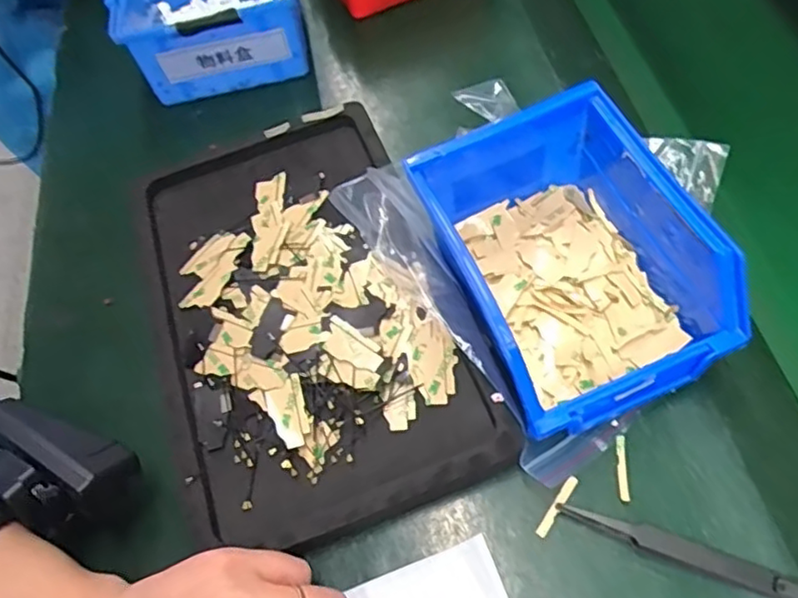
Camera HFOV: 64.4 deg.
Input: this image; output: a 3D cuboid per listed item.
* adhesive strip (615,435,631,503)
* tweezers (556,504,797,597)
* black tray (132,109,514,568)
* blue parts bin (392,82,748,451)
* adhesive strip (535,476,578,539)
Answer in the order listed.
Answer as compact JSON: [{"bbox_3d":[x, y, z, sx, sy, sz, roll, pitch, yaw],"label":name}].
[{"bbox_3d":[0.104,0.078,0.293,0.005,0.004,0.031,3,60,4],"label":"adhesive strip"},{"bbox_3d":[0.126,0.109,0.269,0.113,0.011,0.010,16,64,13],"label":"tweezers"},{"bbox_3d":[-0.060,-0.001,0.348,0.152,0.022,0.264,-19,62,-6],"label":"black tray"},{"bbox_3d":[0.084,-0.016,0.311,0.120,0.077,0.143,-18,62,-6],"label":"blue parts bin"},{"bbox_3d":[0.072,0.095,0.291,0.005,0.004,0.031,35,73,10],"label":"adhesive strip"}]

